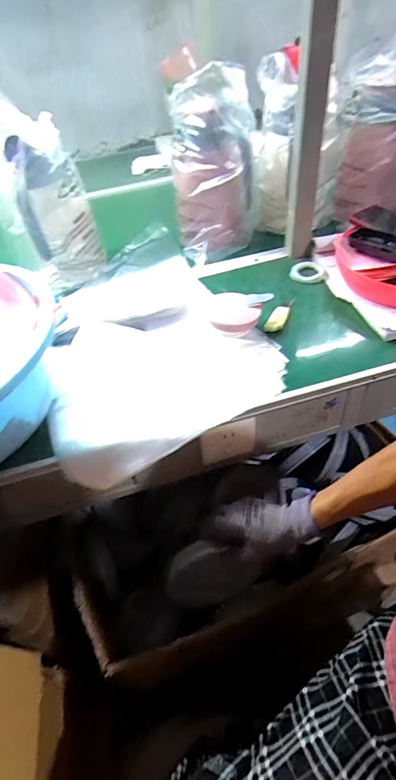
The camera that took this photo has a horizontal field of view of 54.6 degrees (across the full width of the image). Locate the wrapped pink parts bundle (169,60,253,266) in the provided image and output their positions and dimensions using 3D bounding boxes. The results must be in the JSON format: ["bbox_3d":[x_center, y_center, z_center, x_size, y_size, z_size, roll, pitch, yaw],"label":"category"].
[{"bbox_3d":[0.026,-0.403,0.708,0.147,0.291,0.109,-4,47,3],"label":"wrapped pink parts bundle"}]

